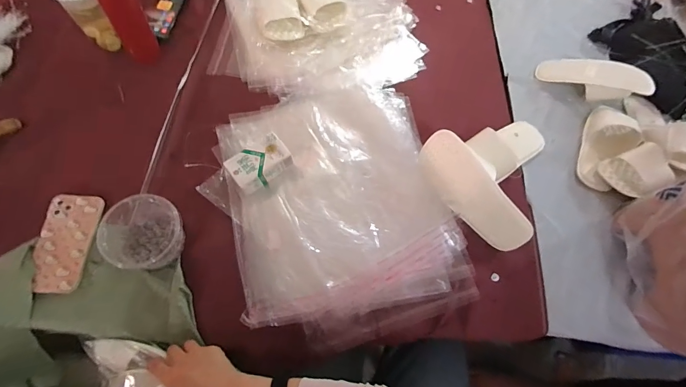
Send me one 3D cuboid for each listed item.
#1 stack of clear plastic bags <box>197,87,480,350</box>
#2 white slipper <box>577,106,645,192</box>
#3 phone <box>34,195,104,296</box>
[{"bbox_3d":[-0.013,0.009,0.615,0.399,0.025,0.454,-11,68,-10],"label":"stack of clear plastic bags"},{"bbox_3d":[0.565,-0.104,0.733,0.094,0.044,0.207,31,67,8],"label":"white slipper"},{"bbox_3d":[-0.467,0.079,0.579,0.082,0.017,0.169,4,63,-7],"label":"phone"}]

